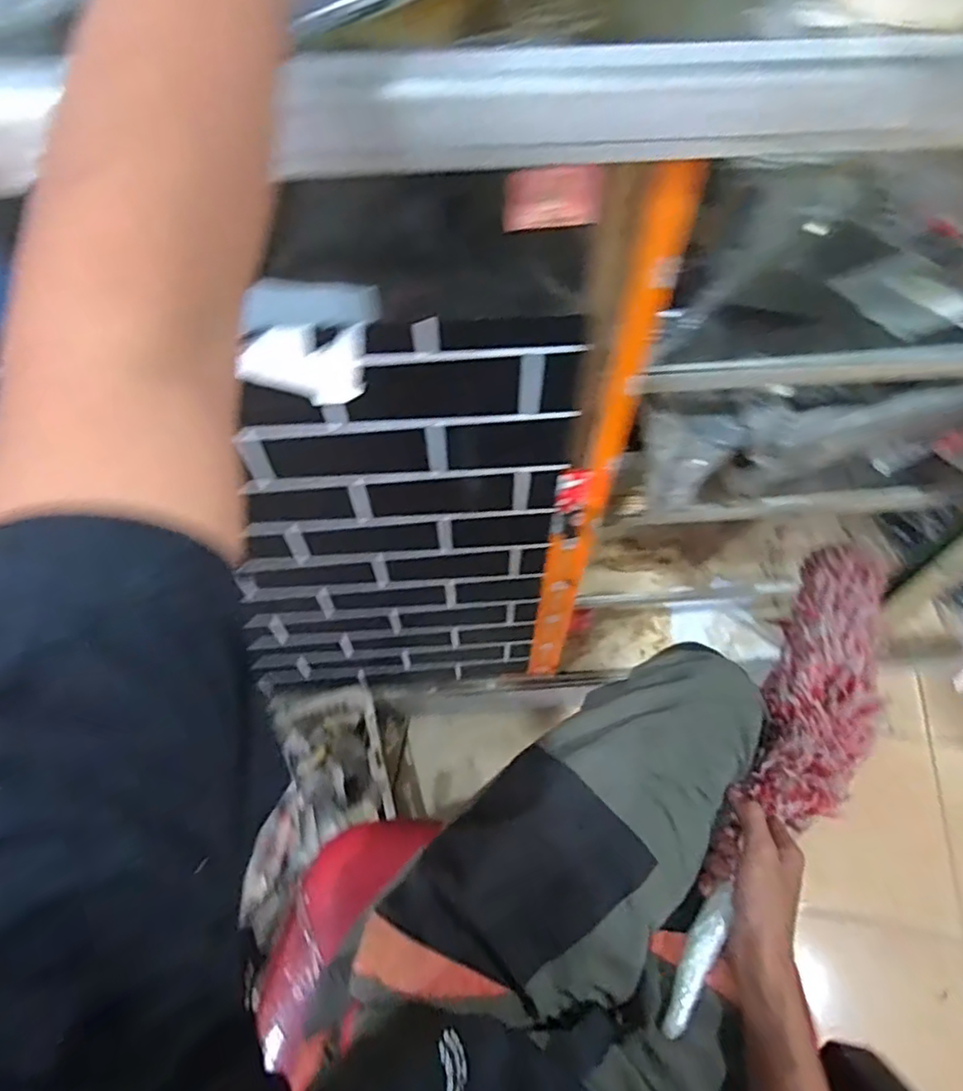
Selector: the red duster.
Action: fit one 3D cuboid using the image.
[{"bbox_3d":[0.284,0.176,0.573,0.100,0.067,0.492,30,59,17],"label":"red duster"}]

